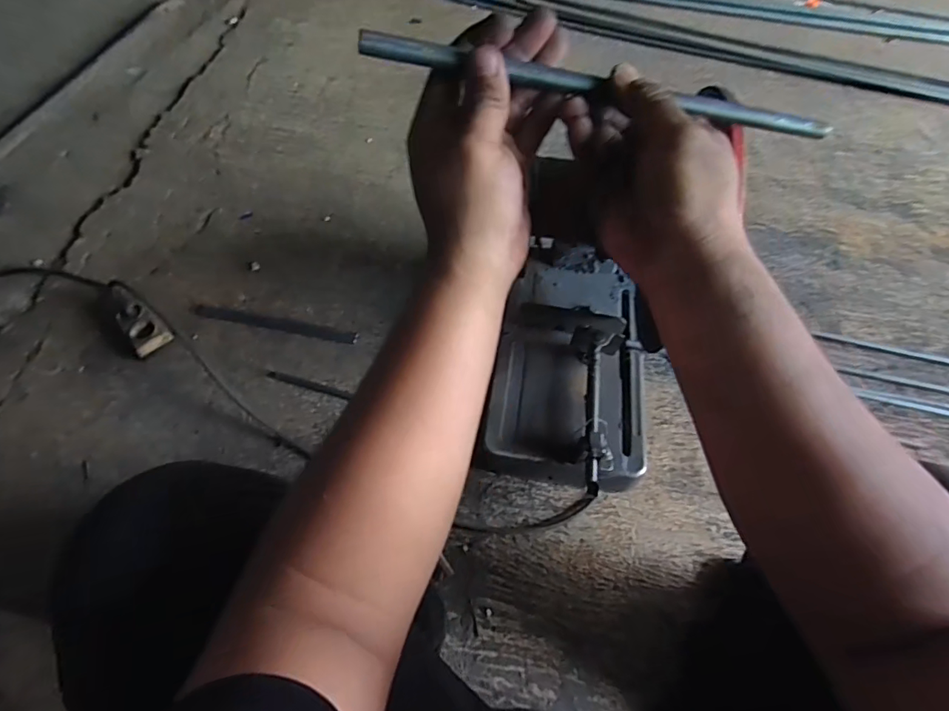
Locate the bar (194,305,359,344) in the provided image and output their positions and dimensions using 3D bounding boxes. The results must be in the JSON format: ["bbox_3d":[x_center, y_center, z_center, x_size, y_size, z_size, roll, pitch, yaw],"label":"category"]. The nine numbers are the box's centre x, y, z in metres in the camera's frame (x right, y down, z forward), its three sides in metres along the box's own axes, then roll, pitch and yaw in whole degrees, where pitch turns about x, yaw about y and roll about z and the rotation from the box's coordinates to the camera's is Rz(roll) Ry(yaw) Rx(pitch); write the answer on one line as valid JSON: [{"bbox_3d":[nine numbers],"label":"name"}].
[{"bbox_3d":[-0.369,-0.060,0.905,0.313,0.009,0.029,11,59,4],"label":"bar"}]

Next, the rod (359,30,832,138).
[{"bbox_3d":[0.087,-0.155,0.285,0.298,0.010,0.012,2,58,-15],"label":"rod"}]

